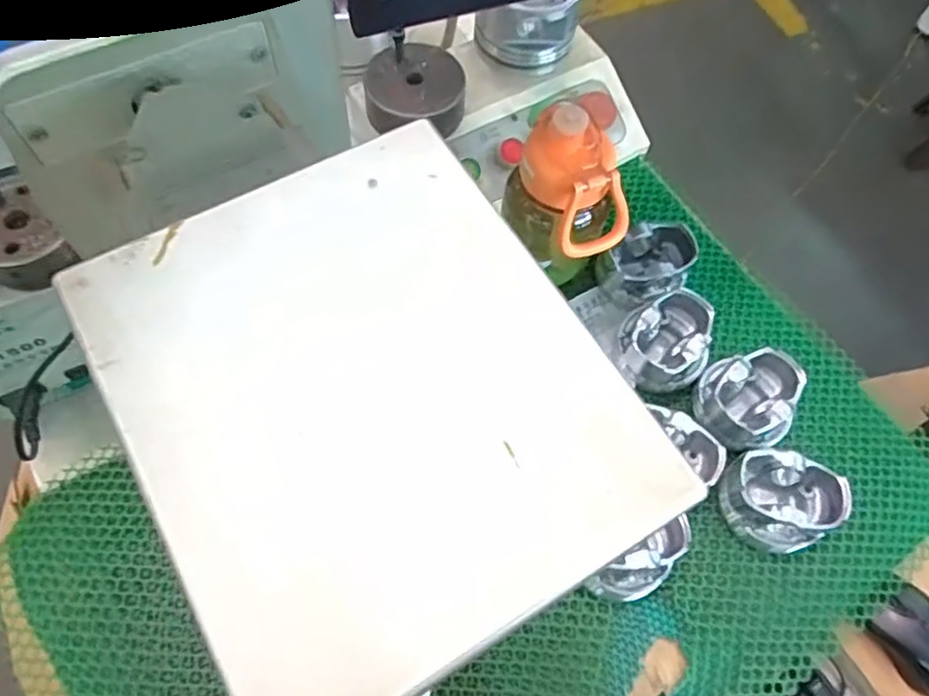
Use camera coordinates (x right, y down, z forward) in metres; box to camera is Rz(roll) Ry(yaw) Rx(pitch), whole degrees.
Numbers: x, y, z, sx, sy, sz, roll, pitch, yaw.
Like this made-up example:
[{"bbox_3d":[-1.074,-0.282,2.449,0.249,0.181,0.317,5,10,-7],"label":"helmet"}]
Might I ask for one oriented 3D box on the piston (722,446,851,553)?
[{"bbox_3d":[0.256,0.119,0.530,0.089,0.048,0.079,-21,68,-13],"label":"piston"}]

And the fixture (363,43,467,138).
[{"bbox_3d":[-0.044,-0.236,0.619,0.088,0.050,0.089,2,64,-3],"label":"fixture"}]

